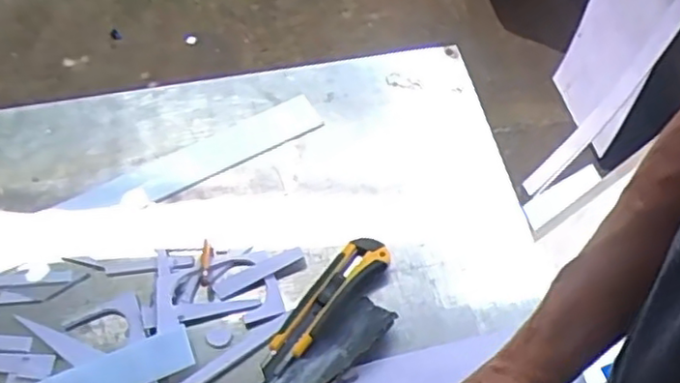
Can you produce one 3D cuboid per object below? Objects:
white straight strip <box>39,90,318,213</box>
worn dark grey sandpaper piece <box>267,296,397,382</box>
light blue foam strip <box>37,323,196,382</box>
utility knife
[{"bbox_3d":[-0.156,-0.034,0.720,0.287,0.009,0.060,-27,55,-16],"label":"white straight strip"},{"bbox_3d":[-0.014,0.139,0.560,0.138,0.019,0.045,-37,58,-23],"label":"worn dark grey sandpaper piece"},{"bbox_3d":[-0.193,0.155,0.572,0.130,0.005,0.043,-21,51,-10],"label":"light blue foam strip"},{"bbox_3d":[-0.015,0.097,0.594,0.039,0.018,0.149,34,62,27],"label":"utility knife"}]

